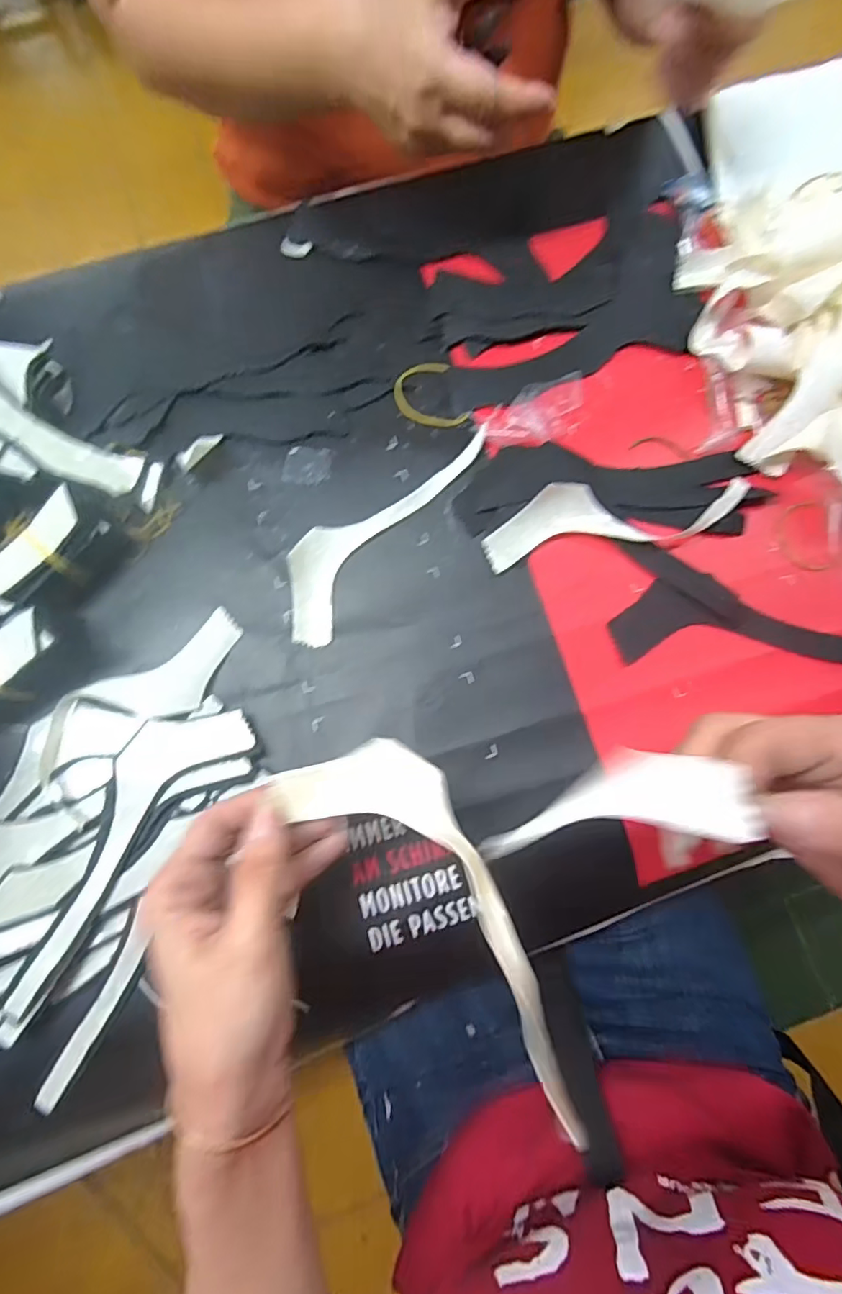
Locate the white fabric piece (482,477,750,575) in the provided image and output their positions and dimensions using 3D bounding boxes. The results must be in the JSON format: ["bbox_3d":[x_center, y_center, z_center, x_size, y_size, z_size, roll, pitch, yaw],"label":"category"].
[{"bbox_3d":[0.123,-0.085,0.347,0.167,0.016,0.042,-11,79,-3],"label":"white fabric piece"}]

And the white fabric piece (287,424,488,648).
[{"bbox_3d":[-0.030,-0.081,0.352,0.050,0.012,0.177,37,81,6],"label":"white fabric piece"}]

